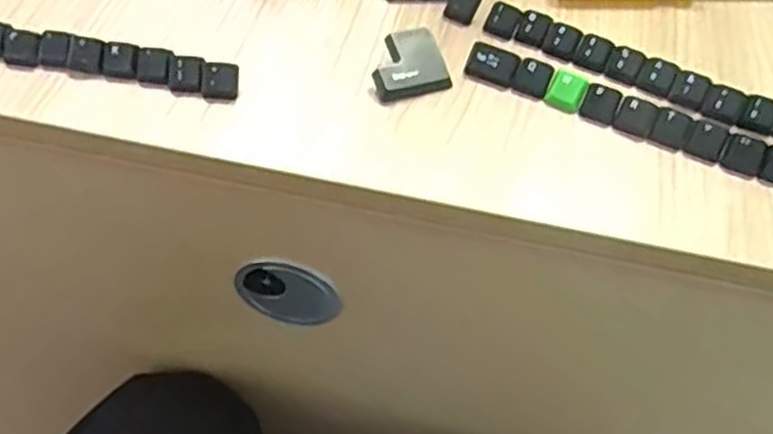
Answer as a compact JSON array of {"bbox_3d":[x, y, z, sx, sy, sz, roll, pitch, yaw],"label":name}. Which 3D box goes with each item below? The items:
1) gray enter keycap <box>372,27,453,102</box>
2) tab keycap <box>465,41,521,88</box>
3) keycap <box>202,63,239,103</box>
[{"bbox_3d":[0.011,-0.080,0.380,0.039,0.017,0.033,-15,55,-15],"label":"gray enter keycap"},{"bbox_3d":[0.057,-0.081,0.386,0.026,0.014,0.013,21,54,12],"label":"tab keycap"},{"bbox_3d":[-0.084,-0.069,0.367,0.018,0.013,0.014,-4,53,-7],"label":"keycap"}]

